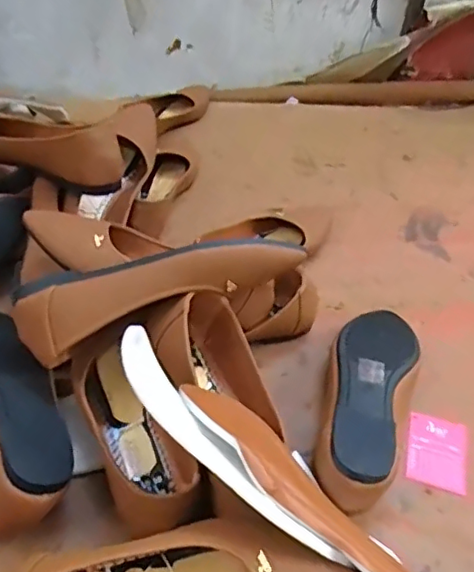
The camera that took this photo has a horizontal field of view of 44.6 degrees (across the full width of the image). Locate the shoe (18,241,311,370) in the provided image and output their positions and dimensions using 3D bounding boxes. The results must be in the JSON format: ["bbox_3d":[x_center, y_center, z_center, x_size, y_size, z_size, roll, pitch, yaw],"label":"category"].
[{"bbox_3d":[-0.064,-0.003,0.485,0.240,0.075,0.063,-11,45,-18],"label":"shoe"}]

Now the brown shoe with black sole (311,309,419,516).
[{"bbox_3d":[0.114,0.103,0.525,0.078,0.068,0.214,20,44,15],"label":"brown shoe with black sole"}]

